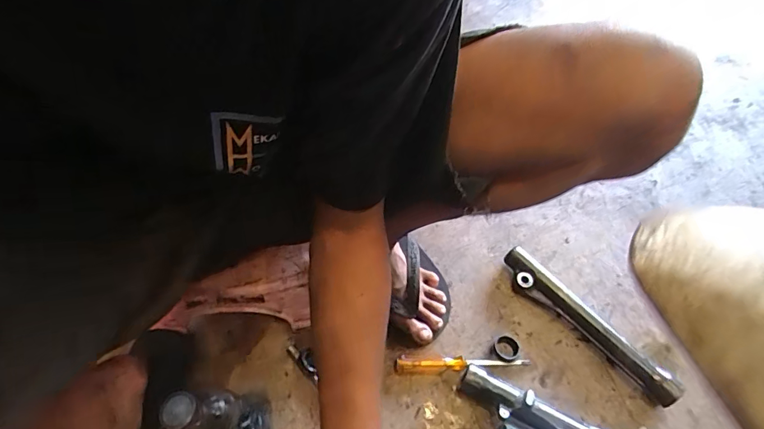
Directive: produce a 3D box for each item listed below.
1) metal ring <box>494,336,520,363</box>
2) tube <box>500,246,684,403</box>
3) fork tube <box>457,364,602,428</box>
[{"bbox_3d":[0.176,0.192,0.638,0.034,0.015,0.039,37,66,20],"label":"metal ring"},{"bbox_3d":[0.294,0.158,0.656,0.050,0.040,0.284,-39,67,-21],"label":"tube"},{"bbox_3d":[0.223,0.272,0.576,0.252,0.050,0.065,20,61,11],"label":"fork tube"}]

